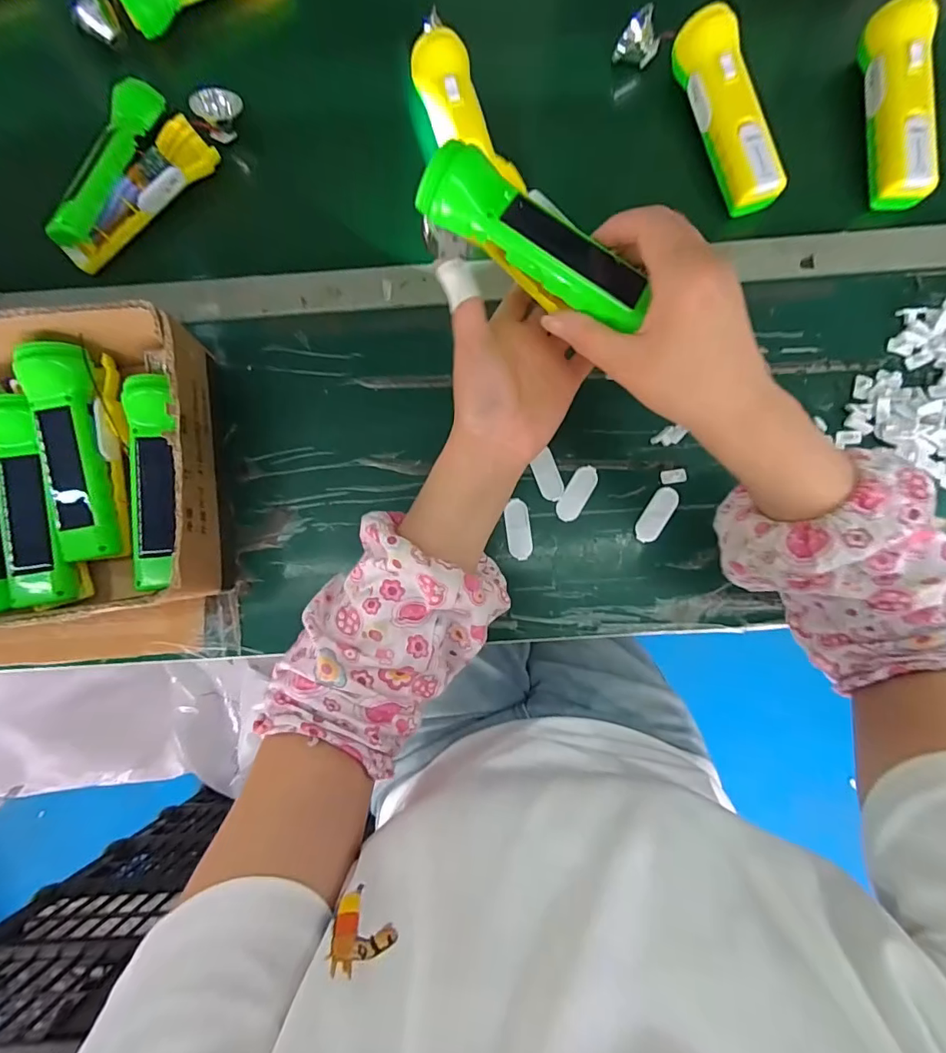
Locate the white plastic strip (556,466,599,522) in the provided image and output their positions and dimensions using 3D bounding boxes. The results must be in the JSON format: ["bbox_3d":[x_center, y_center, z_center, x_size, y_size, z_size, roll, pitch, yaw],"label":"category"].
[{"bbox_3d":[0.088,-0.028,0.396,0.020,0.004,0.050,32,83,5],"label":"white plastic strip"}]

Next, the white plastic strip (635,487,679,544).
[{"bbox_3d":[0.155,-0.010,0.394,0.020,0.005,0.052,32,83,5],"label":"white plastic strip"}]

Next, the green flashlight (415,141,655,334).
[{"bbox_3d":[0.039,-0.167,0.277,0.140,0.032,0.046,29,84,-9],"label":"green flashlight"}]

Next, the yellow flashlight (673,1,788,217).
[{"bbox_3d":[0.225,-0.363,0.413,0.045,0.041,0.173,-18,82,-2],"label":"yellow flashlight"}]

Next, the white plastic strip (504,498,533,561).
[{"bbox_3d":[0.038,0.002,0.393,0.021,0.004,0.050,-7,81,0],"label":"white plastic strip"}]

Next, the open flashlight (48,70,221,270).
[{"bbox_3d":[-0.313,-0.307,0.416,0.092,0.043,0.166,35,84,6],"label":"open flashlight"}]

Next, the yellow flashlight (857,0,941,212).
[{"bbox_3d":[0.373,-0.368,0.410,0.045,0.041,0.172,-1,81,1],"label":"yellow flashlight"}]

